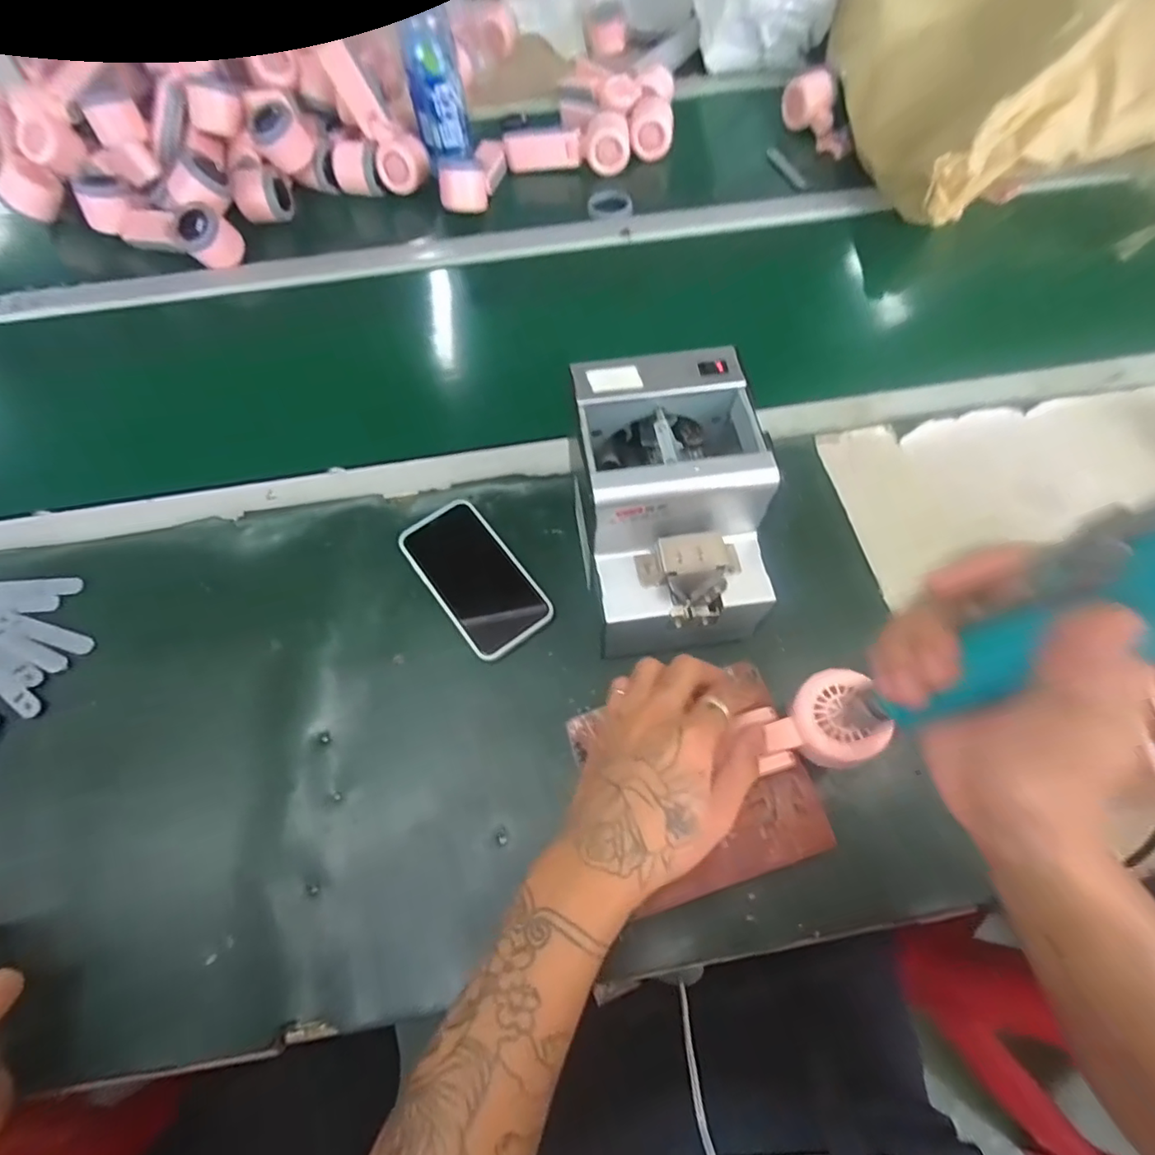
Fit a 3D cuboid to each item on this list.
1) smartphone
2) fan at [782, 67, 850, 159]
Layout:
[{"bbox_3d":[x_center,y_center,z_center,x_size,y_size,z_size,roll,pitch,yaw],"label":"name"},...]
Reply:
[{"bbox_3d":[-0.090,-0.002,0.491,0.073,0.007,0.148,-35,67,-15],"label":"smartphone"},{"bbox_3d":[0.343,-0.645,0.805,0.047,0.059,0.136,-24,86,-12],"label":"fan"}]

